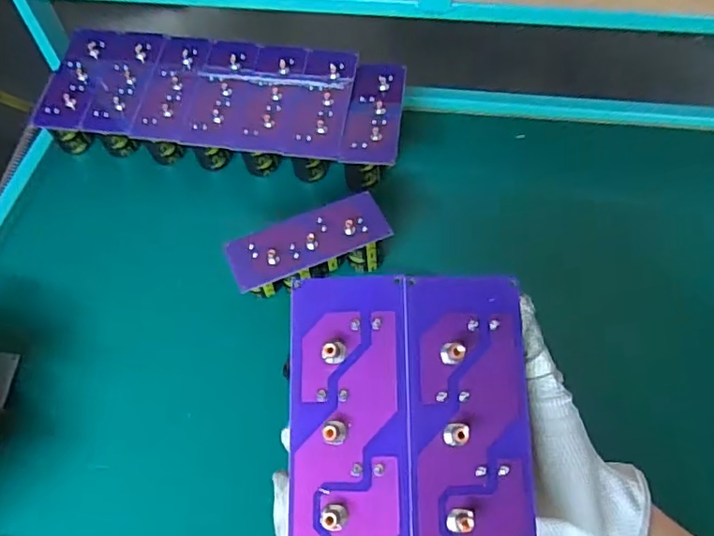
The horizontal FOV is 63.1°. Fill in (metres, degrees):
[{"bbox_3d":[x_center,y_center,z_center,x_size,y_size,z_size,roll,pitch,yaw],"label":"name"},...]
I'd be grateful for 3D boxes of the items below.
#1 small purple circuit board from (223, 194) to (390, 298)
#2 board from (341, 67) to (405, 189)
[{"bbox_3d":[-0.040,-0.012,0.519,0.135,0.048,0.057,-23,57,-11],"label":"small purple circuit board"},{"bbox_3d":[0.019,-0.147,0.603,0.054,0.049,0.137,7,61,5],"label":"board"}]

